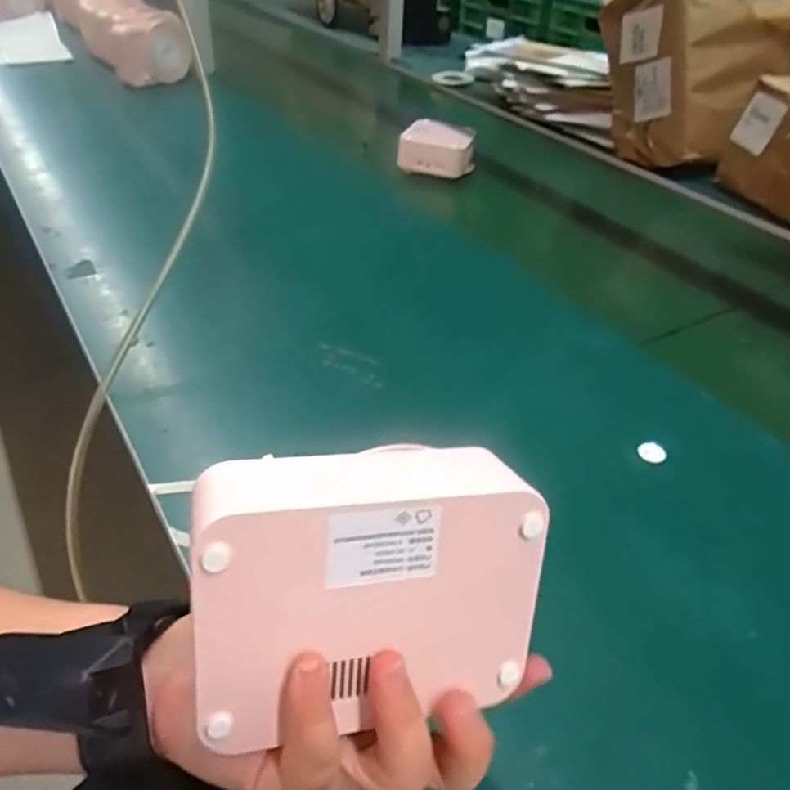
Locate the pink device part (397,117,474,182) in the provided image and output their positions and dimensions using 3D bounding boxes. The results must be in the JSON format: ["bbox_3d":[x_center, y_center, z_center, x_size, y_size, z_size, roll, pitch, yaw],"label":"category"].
[{"bbox_3d":[0.065,-0.369,0.975,0.104,0.057,0.090,13,41,12],"label":"pink device part"}]

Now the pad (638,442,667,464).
[{"bbox_3d":[0.202,0.044,0.504,0.020,0.004,0.021,2,40,-1],"label":"pad"}]

